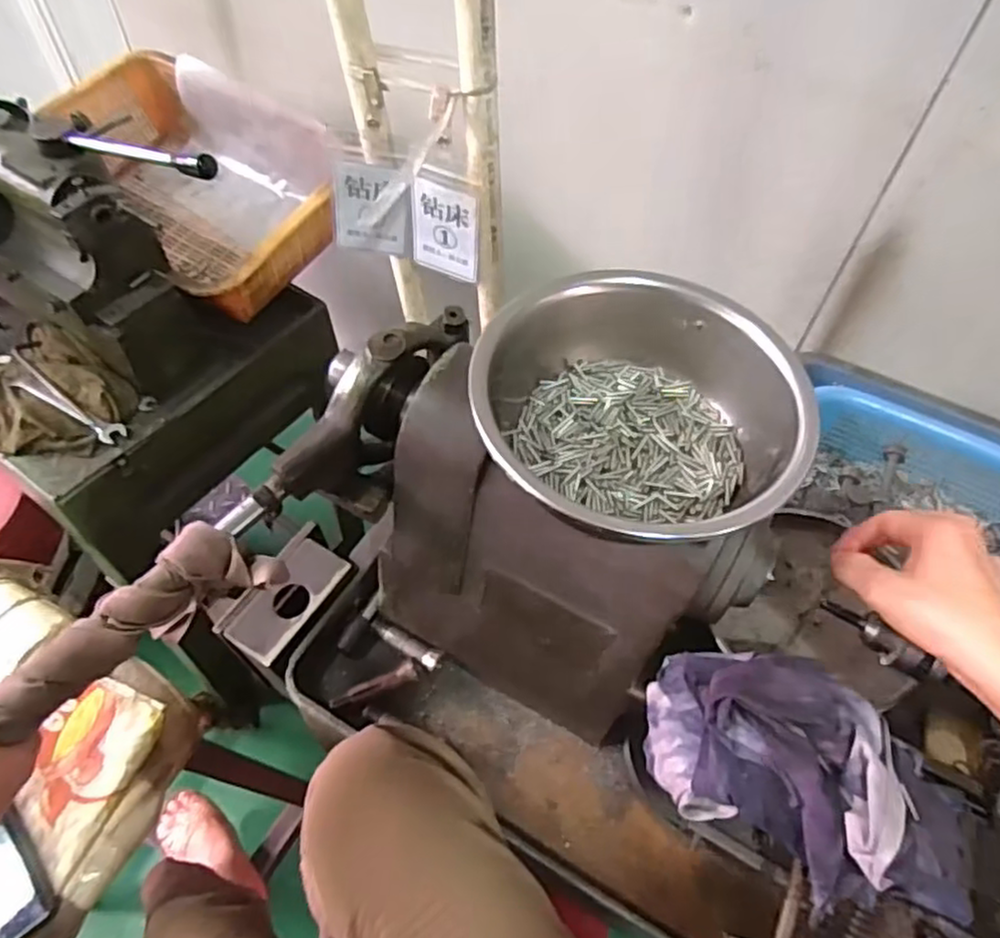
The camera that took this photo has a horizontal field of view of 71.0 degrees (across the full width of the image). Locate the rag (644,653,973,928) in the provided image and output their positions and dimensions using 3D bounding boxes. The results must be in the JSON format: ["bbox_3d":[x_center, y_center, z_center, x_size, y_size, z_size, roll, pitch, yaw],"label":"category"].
[{"bbox_3d":[0.167,0.167,0.382,0.181,0.063,0.106,37,62,21],"label":"rag"}]

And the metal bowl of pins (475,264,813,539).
[{"bbox_3d":[0.076,-0.026,0.392,0.181,0.067,0.155,2,55,-2],"label":"metal bowl of pins"}]

